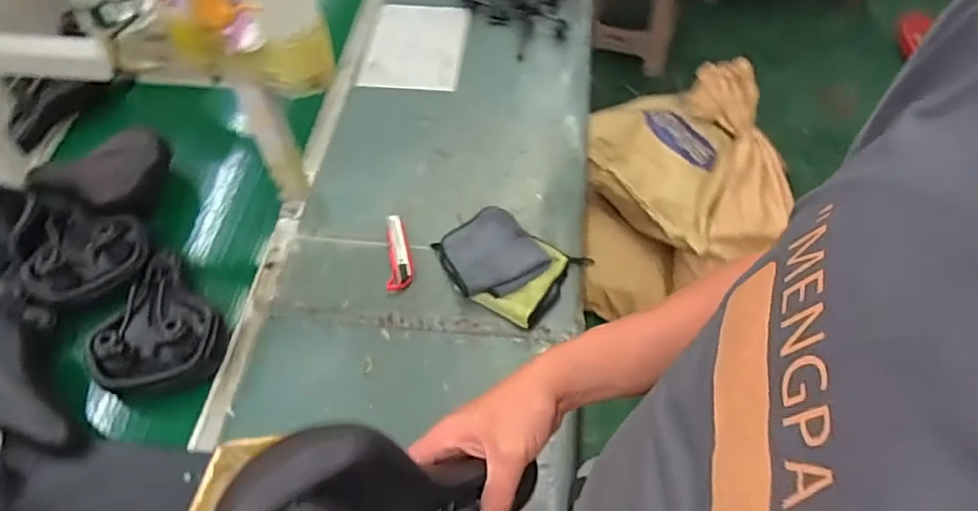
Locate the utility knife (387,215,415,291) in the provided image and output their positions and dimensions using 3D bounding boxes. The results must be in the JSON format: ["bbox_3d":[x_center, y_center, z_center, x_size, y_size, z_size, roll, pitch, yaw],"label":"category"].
[{"bbox_3d":[-0.150,-0.008,1.031,0.042,0.015,0.148,-5,55,-2],"label":"utility knife"}]

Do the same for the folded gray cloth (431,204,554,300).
[{"bbox_3d":[0.001,-0.003,1.016,0.152,0.033,0.162,-29,60,-18],"label":"folded gray cloth"}]

